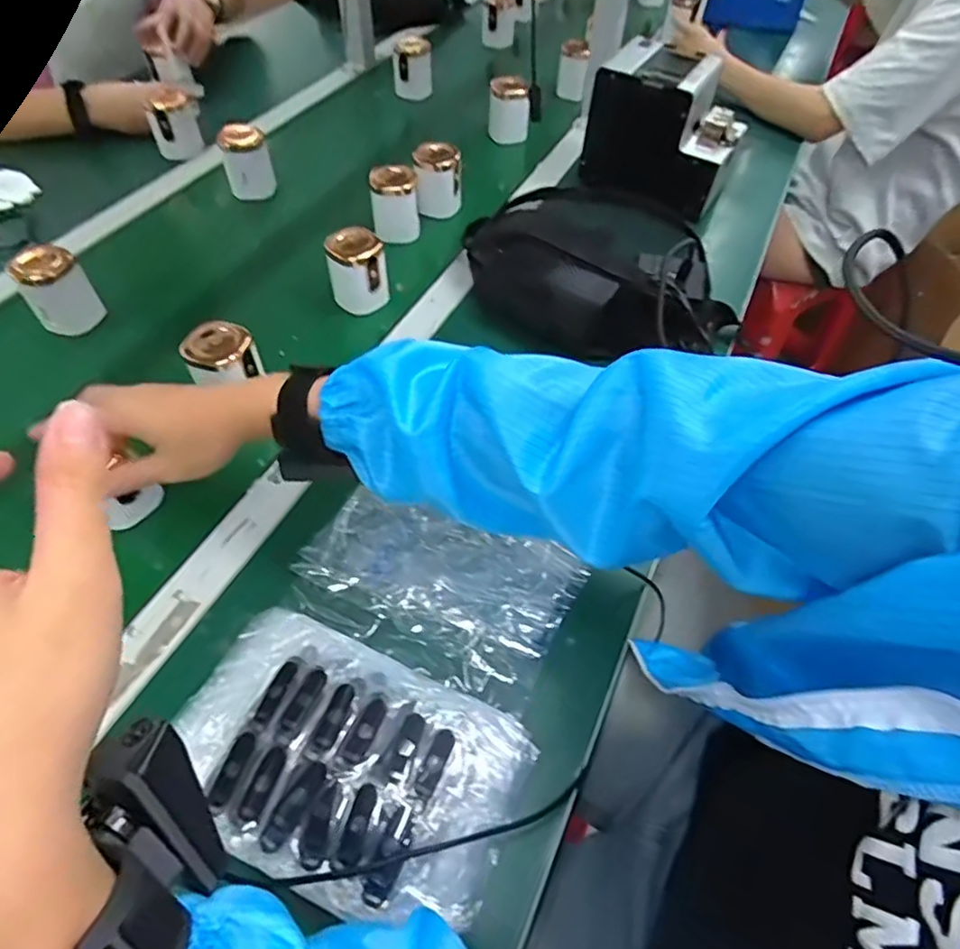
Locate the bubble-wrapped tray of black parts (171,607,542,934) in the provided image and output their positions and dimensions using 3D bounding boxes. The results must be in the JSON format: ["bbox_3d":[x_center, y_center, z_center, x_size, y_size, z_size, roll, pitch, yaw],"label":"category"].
[{"bbox_3d":[-0.086,0.179,0.376,0.213,0.043,0.133,22,55,14],"label":"bubble-wrapped tray of black parts"}]

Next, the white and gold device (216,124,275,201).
[{"bbox_3d":[-0.313,-0.418,0.797,0.060,0.070,0.081,-20,56,-18],"label":"white and gold device"}]

